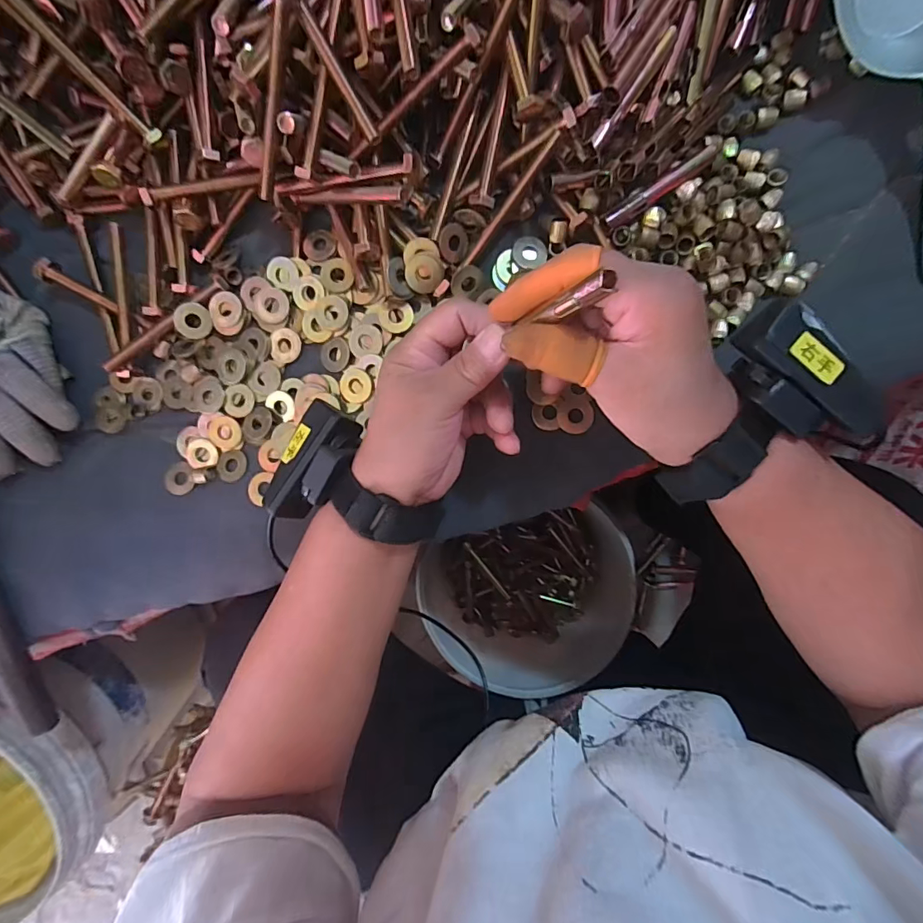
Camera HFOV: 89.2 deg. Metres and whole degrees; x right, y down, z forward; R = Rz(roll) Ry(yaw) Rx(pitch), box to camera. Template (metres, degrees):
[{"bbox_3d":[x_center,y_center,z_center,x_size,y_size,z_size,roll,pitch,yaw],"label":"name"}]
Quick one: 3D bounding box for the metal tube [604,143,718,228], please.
[{"bbox_3d":[0.131,-0.181,0.307,0.089,0.013,0.011,-34,90,3],"label":"metal tube"}]

